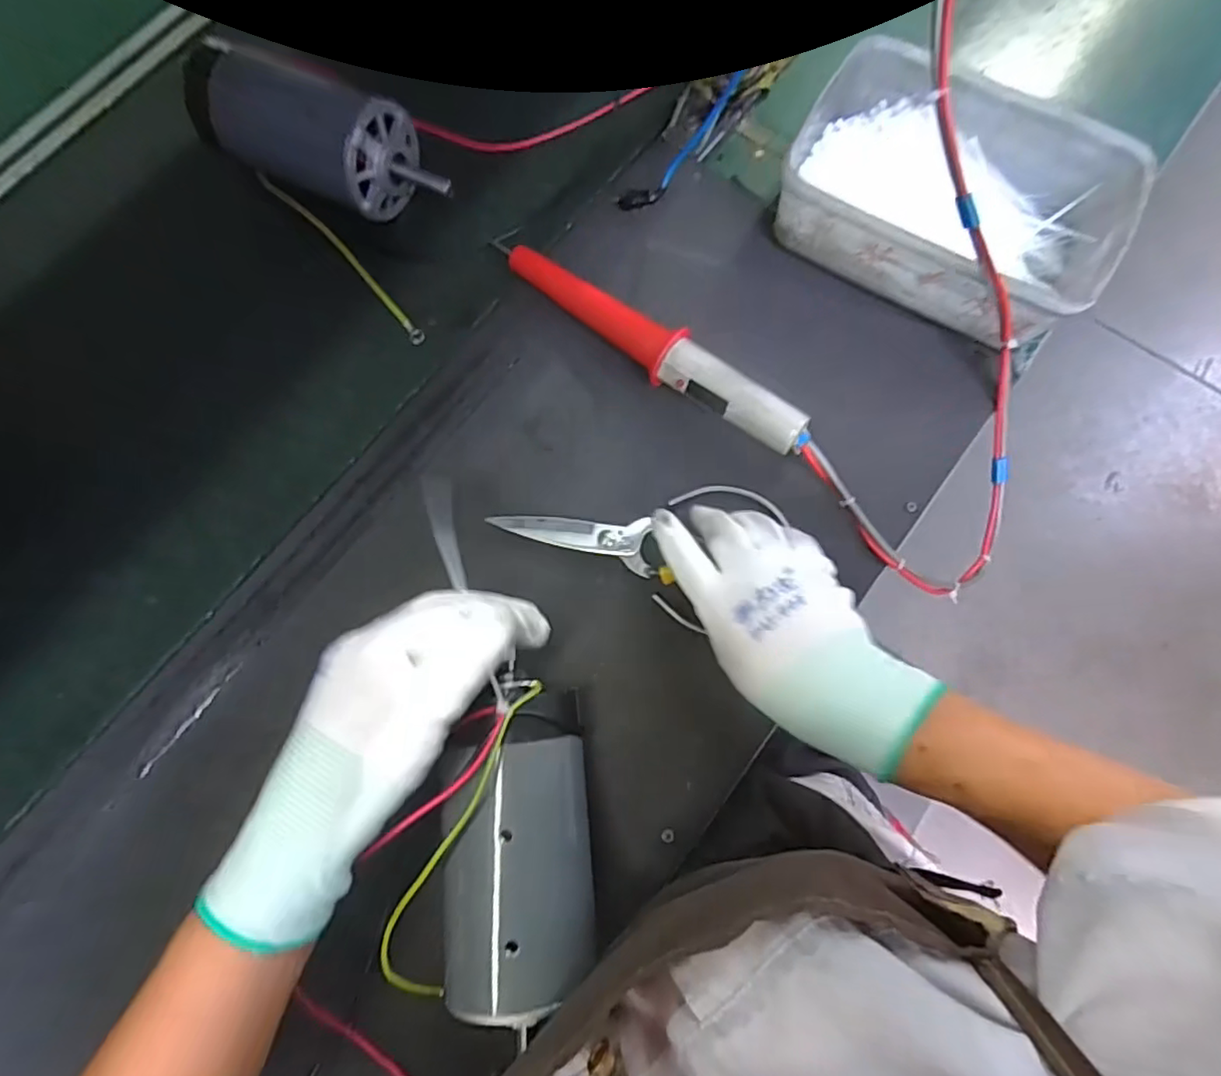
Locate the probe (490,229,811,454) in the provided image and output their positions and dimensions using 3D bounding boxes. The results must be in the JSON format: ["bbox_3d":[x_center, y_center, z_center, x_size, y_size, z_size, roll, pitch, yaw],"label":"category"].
[{"bbox_3d":[0.021,-0.144,0.433,0.271,0.037,0.033,41,80,10],"label":"probe"}]

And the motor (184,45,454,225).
[{"bbox_3d":[-0.217,-0.305,0.454,0.176,0.076,0.090,31,79,8],"label":"motor"}]

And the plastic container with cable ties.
[{"bbox_3d":[0.241,-0.243,0.436,0.224,0.070,0.163,34,79,8],"label":"plastic container with cable ties"}]

